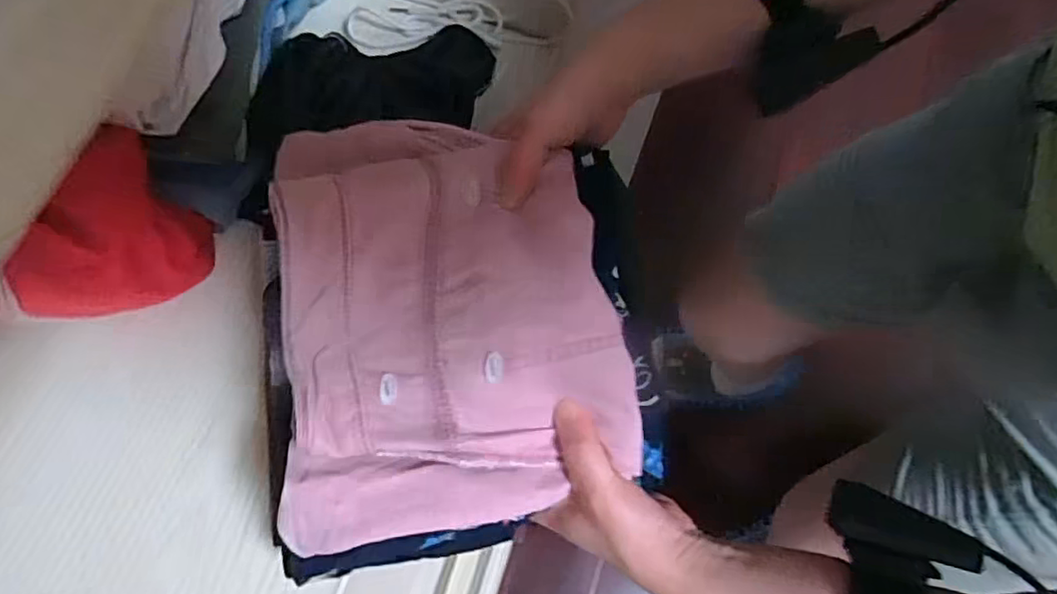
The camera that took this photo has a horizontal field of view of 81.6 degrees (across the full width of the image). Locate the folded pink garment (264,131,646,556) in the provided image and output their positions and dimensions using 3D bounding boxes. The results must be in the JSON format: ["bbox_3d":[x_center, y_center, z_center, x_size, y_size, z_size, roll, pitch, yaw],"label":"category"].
[{"bbox_3d":[-0.048,0.000,0.372,0.194,0.040,0.256,-7,69,-4],"label":"folded pink garment"}]

